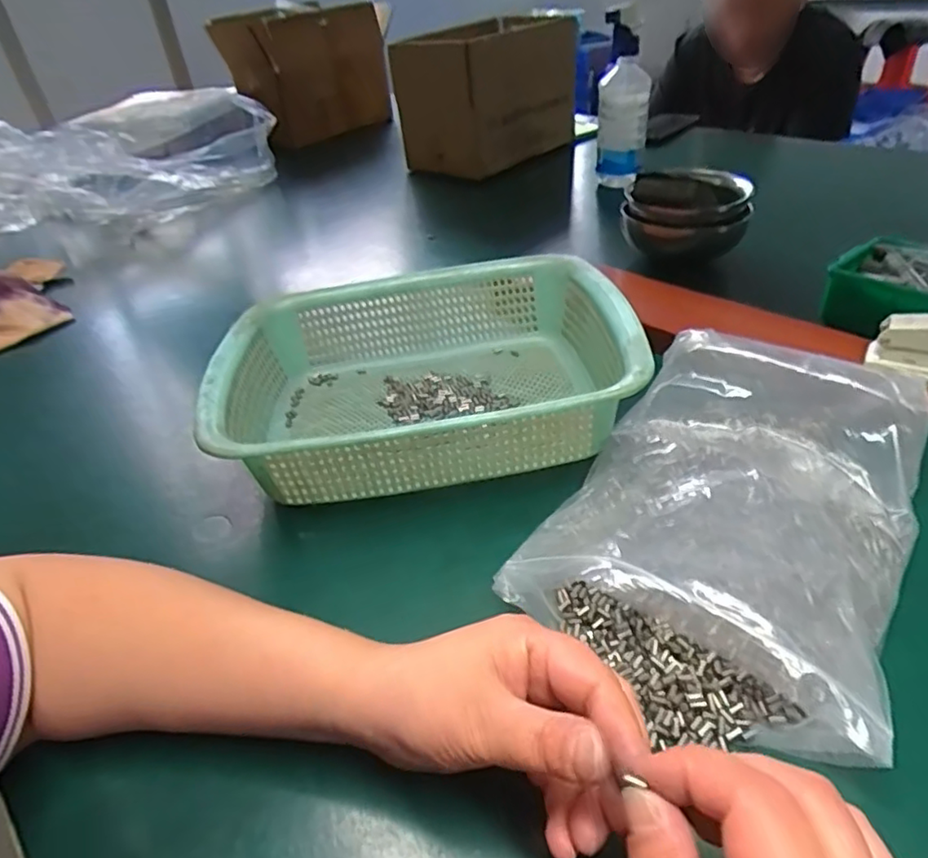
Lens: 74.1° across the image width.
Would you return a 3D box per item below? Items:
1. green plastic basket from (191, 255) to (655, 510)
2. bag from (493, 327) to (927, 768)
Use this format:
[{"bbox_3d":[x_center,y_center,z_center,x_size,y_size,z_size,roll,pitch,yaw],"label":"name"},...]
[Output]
[{"bbox_3d":[-0.028,-0.043,0.470,0.291,0.077,0.219,-7,38,-1],"label":"green plastic basket"},{"bbox_3d":[0.154,0.040,0.352,0.176,0.060,0.247,20,45,30],"label":"bag"}]

